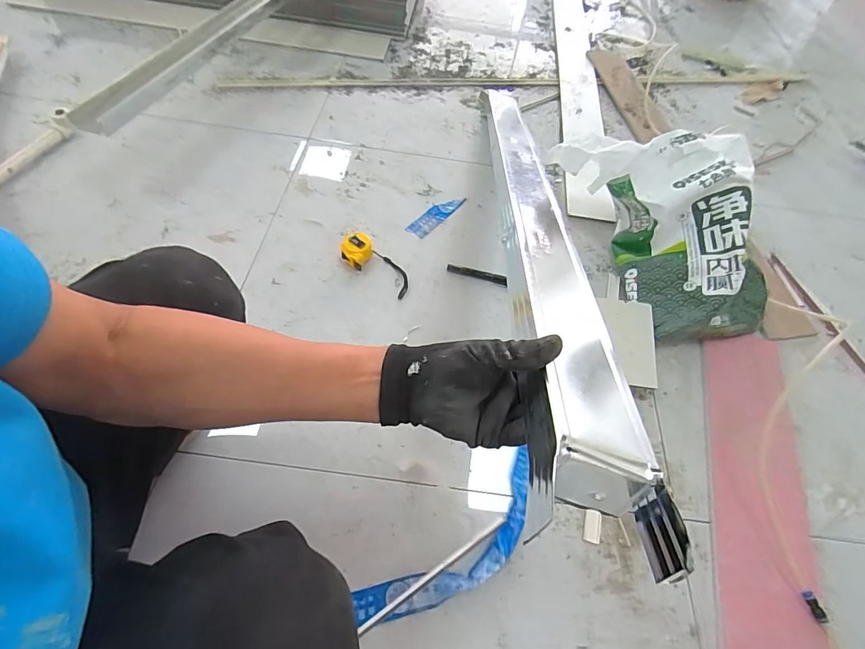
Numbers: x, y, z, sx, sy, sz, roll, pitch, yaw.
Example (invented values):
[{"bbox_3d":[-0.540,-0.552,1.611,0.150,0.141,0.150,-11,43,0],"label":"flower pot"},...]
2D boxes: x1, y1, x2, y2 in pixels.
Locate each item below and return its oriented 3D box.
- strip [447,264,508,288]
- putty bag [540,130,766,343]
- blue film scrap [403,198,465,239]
[{"bbox_3d":[0.093,-0.104,0.865,0.128,0.005,0.025,17,73,9],"label":"strip"},{"bbox_3d":[0.454,-0.196,0.797,0.264,0.191,0.449,-19,61,-14],"label":"putty bag"},{"bbox_3d":[0.008,-0.254,0.958,0.046,0.008,0.159,45,74,6],"label":"blue film scrap"}]

